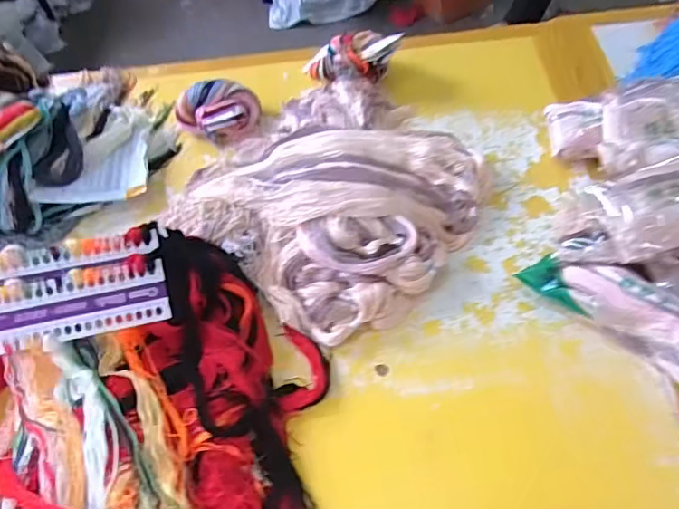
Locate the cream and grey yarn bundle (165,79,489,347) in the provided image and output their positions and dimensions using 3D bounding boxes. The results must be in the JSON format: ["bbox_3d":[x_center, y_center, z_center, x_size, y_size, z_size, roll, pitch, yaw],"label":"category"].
[{"bbox_3d":[-0.018,-0.141,0.954,0.522,0.094,0.494,31,61,30],"label":"cream and grey yarn bundle"}]

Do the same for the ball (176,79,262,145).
[{"bbox_3d":[-0.258,-0.314,1.151,0.149,0.085,0.140,32,62,31],"label":"ball"}]

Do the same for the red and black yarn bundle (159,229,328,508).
[{"bbox_3d":[-0.122,0.163,0.701,0.200,0.125,0.508,-17,49,-5],"label":"red and black yarn bundle"}]

